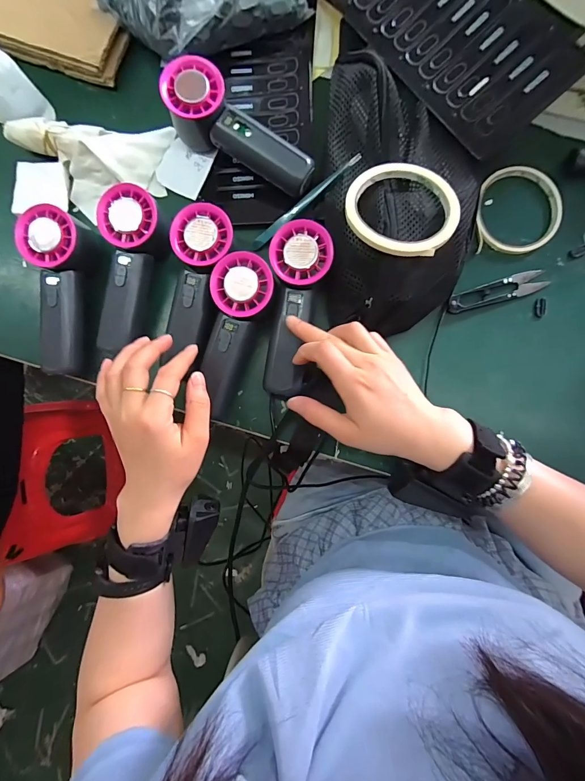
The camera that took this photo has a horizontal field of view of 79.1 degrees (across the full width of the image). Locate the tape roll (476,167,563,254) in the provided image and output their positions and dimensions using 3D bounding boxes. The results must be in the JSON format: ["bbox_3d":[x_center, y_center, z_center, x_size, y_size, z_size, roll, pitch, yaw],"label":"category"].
[{"bbox_3d":[0.229,-0.184,0.360,0.084,0.006,0.088,0,86,2],"label":"tape roll"}]

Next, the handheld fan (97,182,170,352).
[{"bbox_3d":[-0.156,-0.113,0.355,0.061,0.059,0.156,5,86,3],"label":"handheld fan"}]

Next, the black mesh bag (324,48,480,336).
[{"bbox_3d":[0.106,-0.183,0.329,0.148,0.056,0.258,2,87,3],"label":"black mesh bag"}]

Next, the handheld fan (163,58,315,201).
[{"bbox_3d":[-0.046,-0.253,0.349,0.156,0.053,0.059,27,88,4],"label":"handheld fan"}]

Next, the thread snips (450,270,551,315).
[{"bbox_3d":[0.206,-0.099,0.353,0.103,0.008,0.022,-16,86,1],"label":"thread snips"}]

